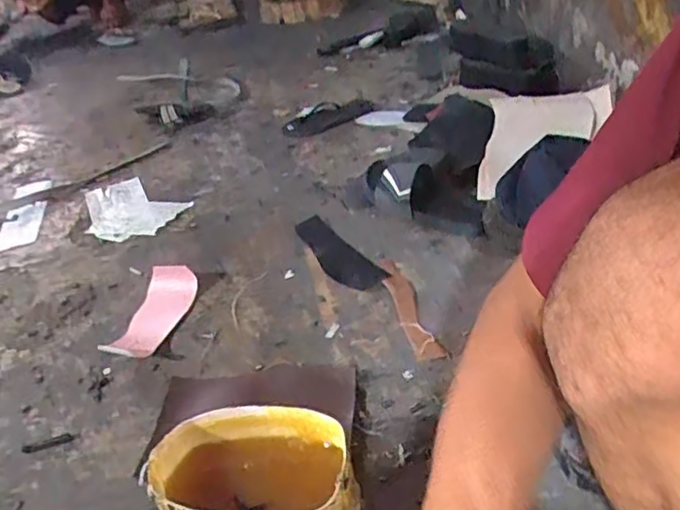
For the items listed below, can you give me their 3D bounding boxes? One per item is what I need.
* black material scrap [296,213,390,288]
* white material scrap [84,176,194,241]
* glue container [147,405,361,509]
[{"bbox_3d":[-0.012,-0.007,1.085,0.078,0.013,0.247,-26,41,-23],"label":"black material scrap"},{"bbox_3d":[-0.474,-0.106,1.328,0.253,0.017,0.189,18,44,29],"label":"white material scrap"},{"bbox_3d":[-0.086,0.253,0.638,0.206,0.128,0.133,0,36,10],"label":"glue container"}]

